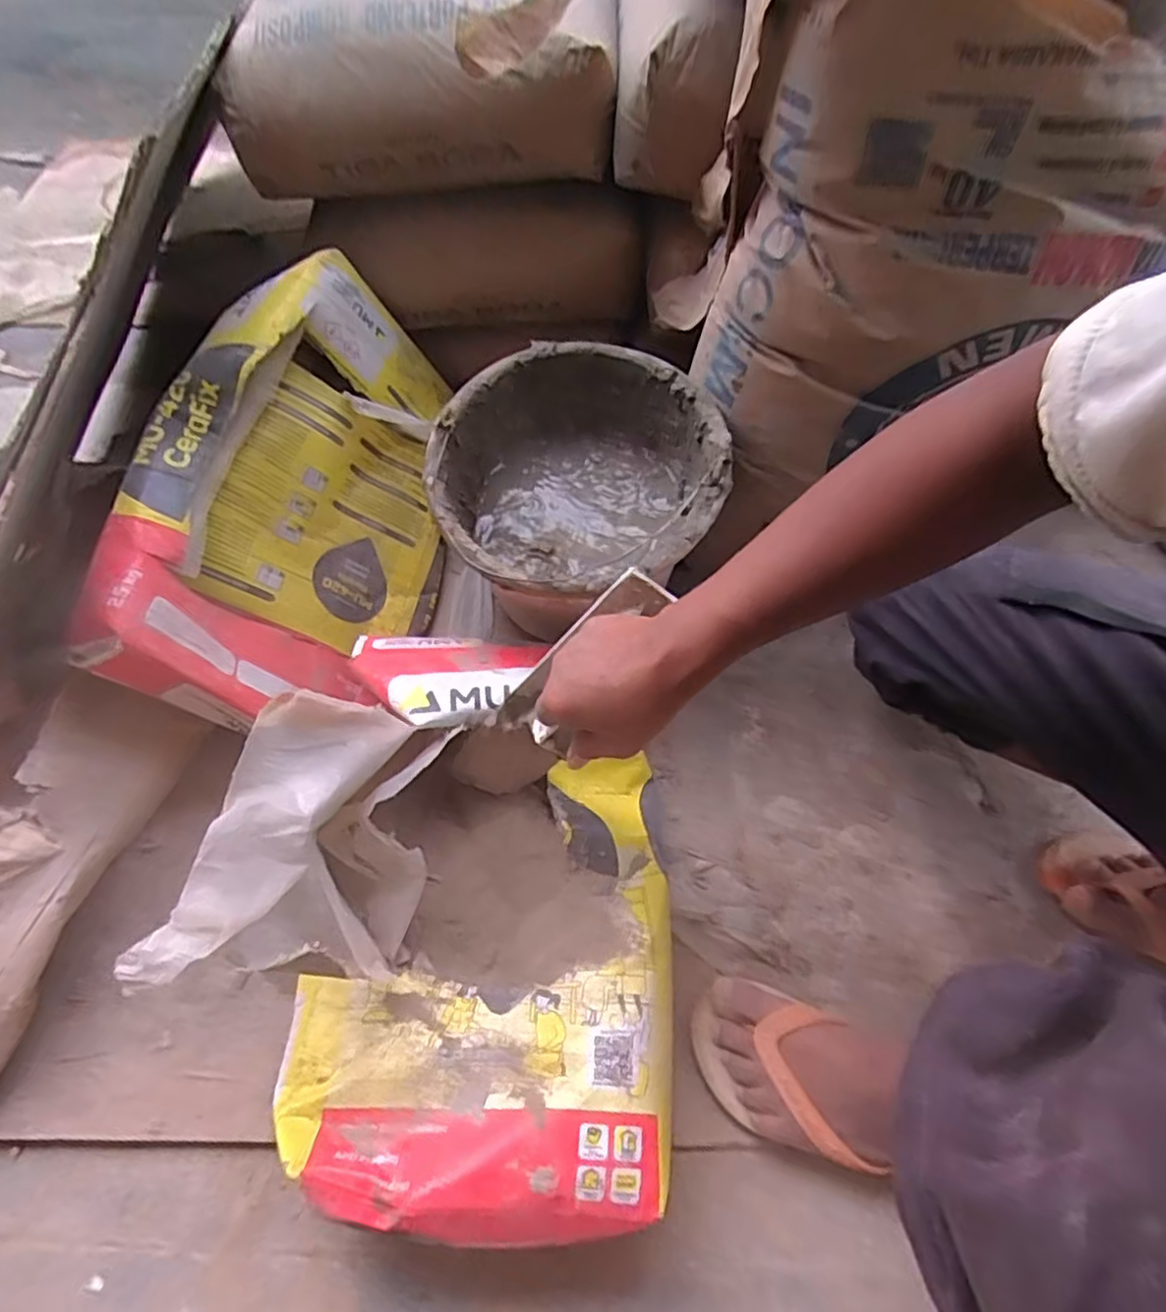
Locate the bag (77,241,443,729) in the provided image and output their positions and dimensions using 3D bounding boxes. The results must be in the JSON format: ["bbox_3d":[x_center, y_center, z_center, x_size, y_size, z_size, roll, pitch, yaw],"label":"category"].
[{"bbox_3d":[-0.256,-0.156,0.659,0.110,0.296,0.457,-3,66,44],"label":"bag"}]

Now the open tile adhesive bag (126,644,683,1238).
[{"bbox_3d":[-0.083,0.163,0.495,0.300,0.184,0.395,6,61,0],"label":"open tile adhesive bag"}]

